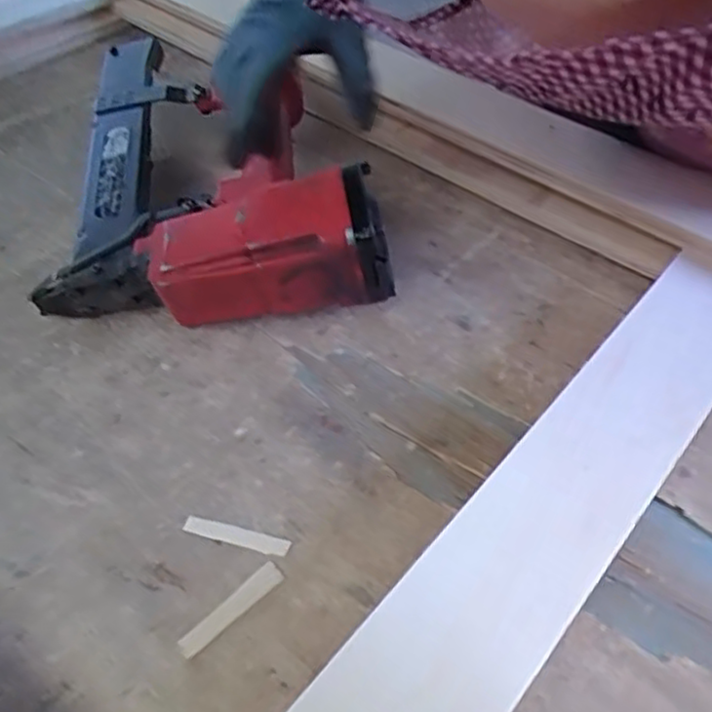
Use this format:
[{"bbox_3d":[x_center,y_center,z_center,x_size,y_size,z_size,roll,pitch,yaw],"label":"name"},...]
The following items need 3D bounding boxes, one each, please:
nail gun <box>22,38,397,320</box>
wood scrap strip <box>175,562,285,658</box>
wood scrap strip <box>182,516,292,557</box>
[{"bbox_3d":[-0.111,-0.165,0.545,0.223,0.089,0.330,-4,50,-6],"label":"nail gun"},{"bbox_3d":[-0.064,0.130,0.361,0.013,0.004,0.061,38,58,26],"label":"wood scrap strip"},{"bbox_3d":[-0.067,0.101,0.392,0.060,0.004,0.011,13,50,8],"label":"wood scrap strip"}]

